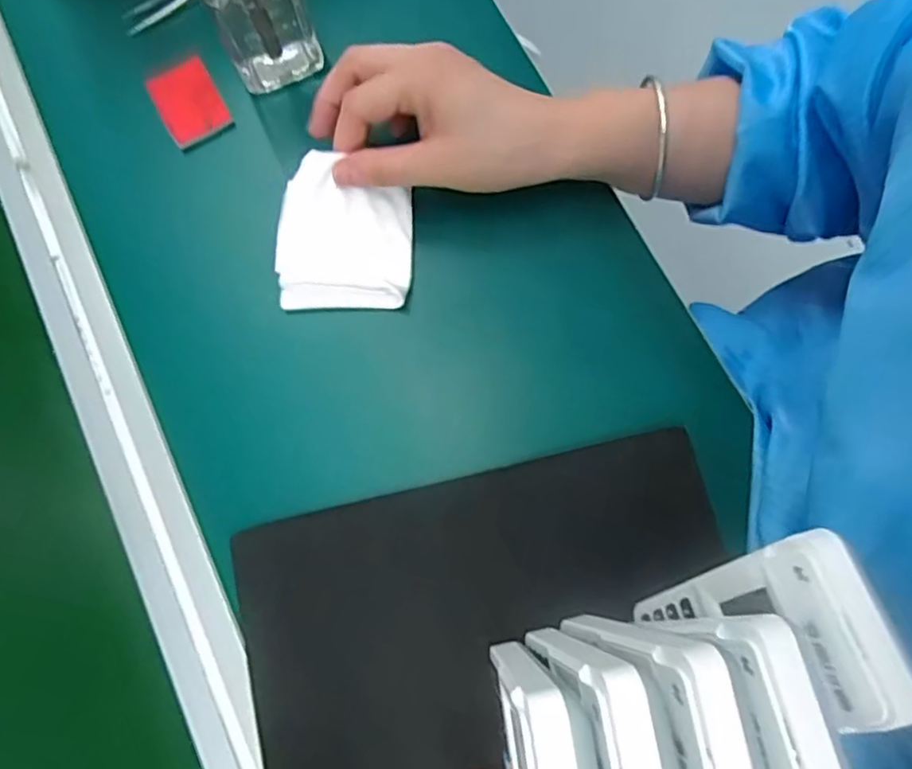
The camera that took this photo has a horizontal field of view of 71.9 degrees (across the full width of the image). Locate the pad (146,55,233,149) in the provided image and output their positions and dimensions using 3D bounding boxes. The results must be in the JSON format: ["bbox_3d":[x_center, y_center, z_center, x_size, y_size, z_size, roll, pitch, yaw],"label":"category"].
[{"bbox_3d":[-0.169,-0.179,0.397,0.038,0.004,0.052,-29,81,-6],"label":"pad"}]

